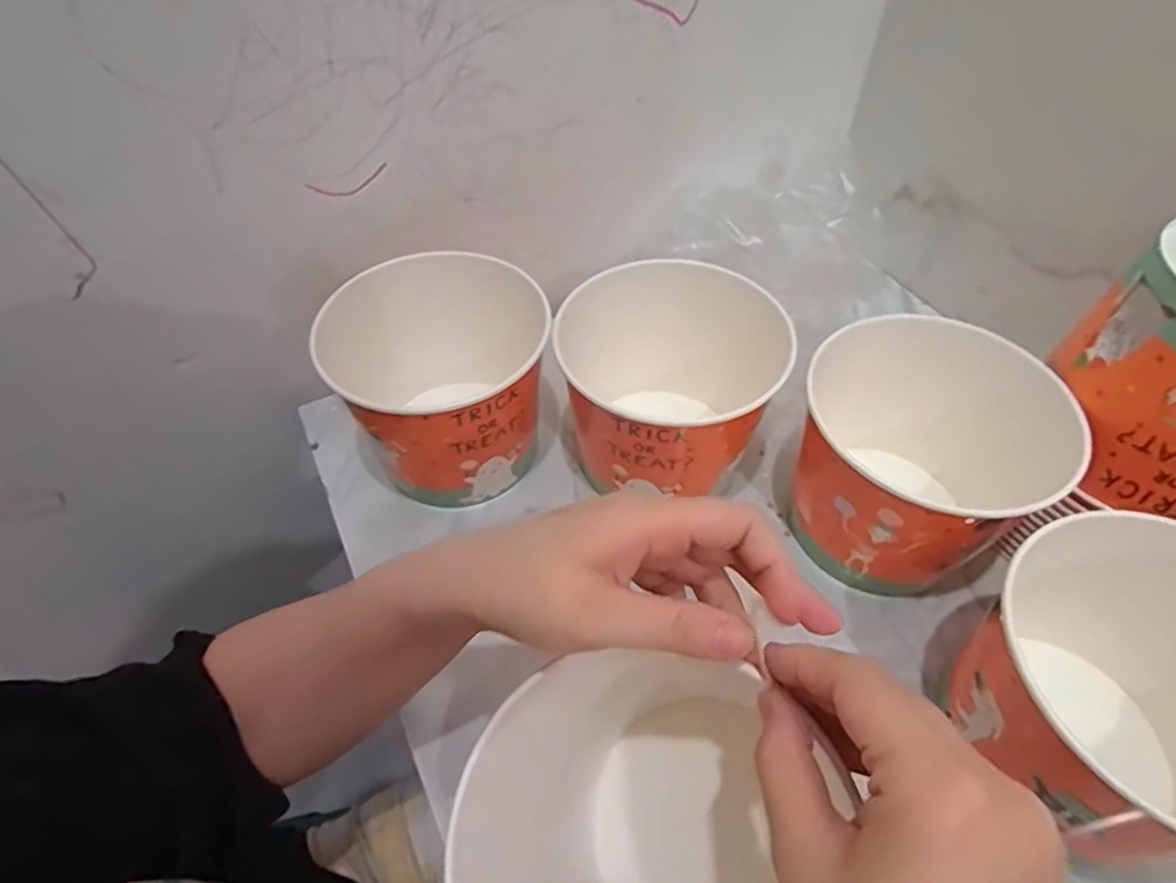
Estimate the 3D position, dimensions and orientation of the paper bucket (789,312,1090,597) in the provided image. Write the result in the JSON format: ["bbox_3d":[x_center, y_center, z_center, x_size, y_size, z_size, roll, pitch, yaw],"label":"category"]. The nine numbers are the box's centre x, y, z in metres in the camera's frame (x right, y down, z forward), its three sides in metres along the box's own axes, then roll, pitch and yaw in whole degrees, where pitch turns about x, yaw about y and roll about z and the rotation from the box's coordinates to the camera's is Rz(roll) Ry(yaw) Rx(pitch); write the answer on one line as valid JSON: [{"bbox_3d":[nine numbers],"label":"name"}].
[{"bbox_3d":[0.221,0.020,0.465,0.141,0.126,0.143,-1,51,1],"label":"paper bucket"}]

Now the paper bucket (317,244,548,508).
[{"bbox_3d":[-0.098,-0.054,0.520,0.168,0.112,0.159,-1,51,1],"label":"paper bucket"}]

